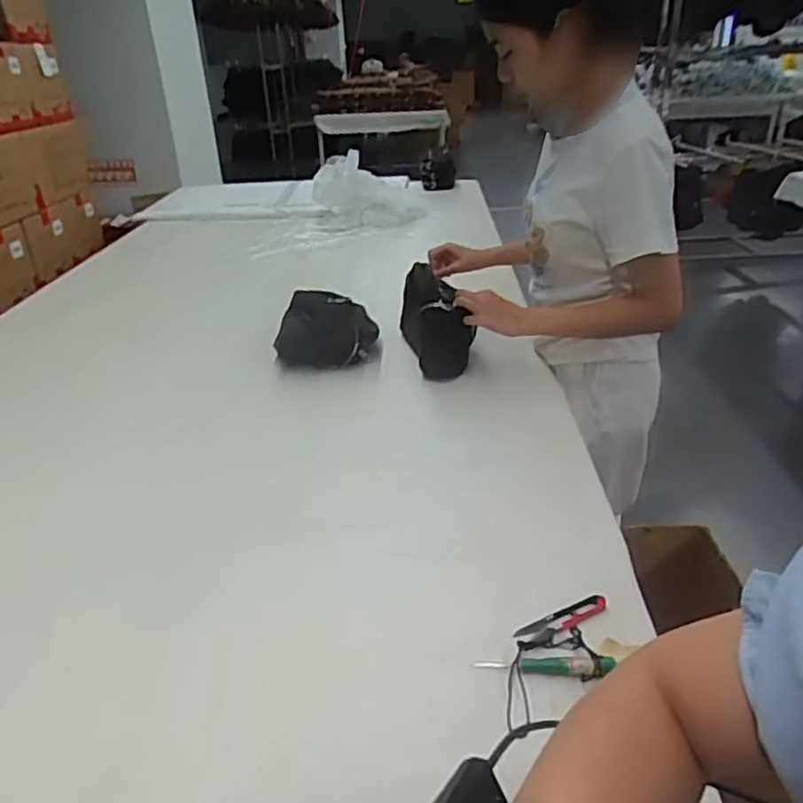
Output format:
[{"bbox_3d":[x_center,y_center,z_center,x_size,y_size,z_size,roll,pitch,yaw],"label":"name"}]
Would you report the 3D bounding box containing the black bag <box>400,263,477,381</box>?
[{"bbox_3d":[0.054,-0.158,1.291,0.092,0.159,0.262,-8,28,-9],"label":"black bag"}]

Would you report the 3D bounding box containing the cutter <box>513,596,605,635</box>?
[{"bbox_3d":[0.163,0.221,0.689,0.102,0.014,0.031,-15,30,-22],"label":"cutter"}]

